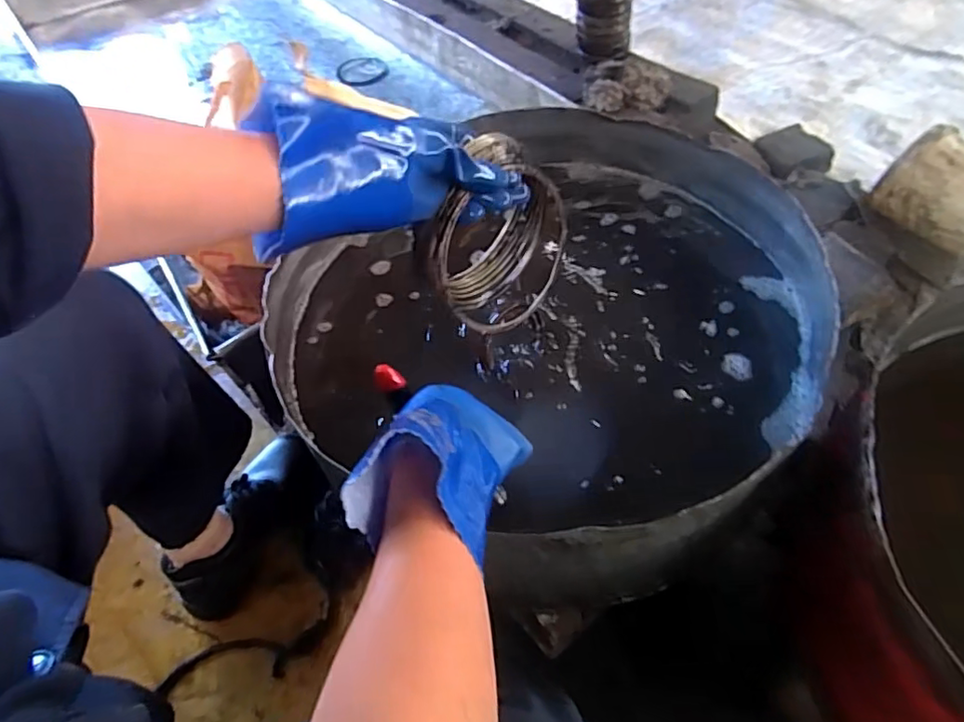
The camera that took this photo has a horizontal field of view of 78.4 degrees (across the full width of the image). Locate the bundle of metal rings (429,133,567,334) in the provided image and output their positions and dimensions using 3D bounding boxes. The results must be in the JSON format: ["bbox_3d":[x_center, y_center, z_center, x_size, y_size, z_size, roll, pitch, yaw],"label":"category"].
[{"bbox_3d":[0.008,-0.119,0.568,0.129,0.162,0.099,-19,54,-8],"label":"bundle of metal rings"}]

